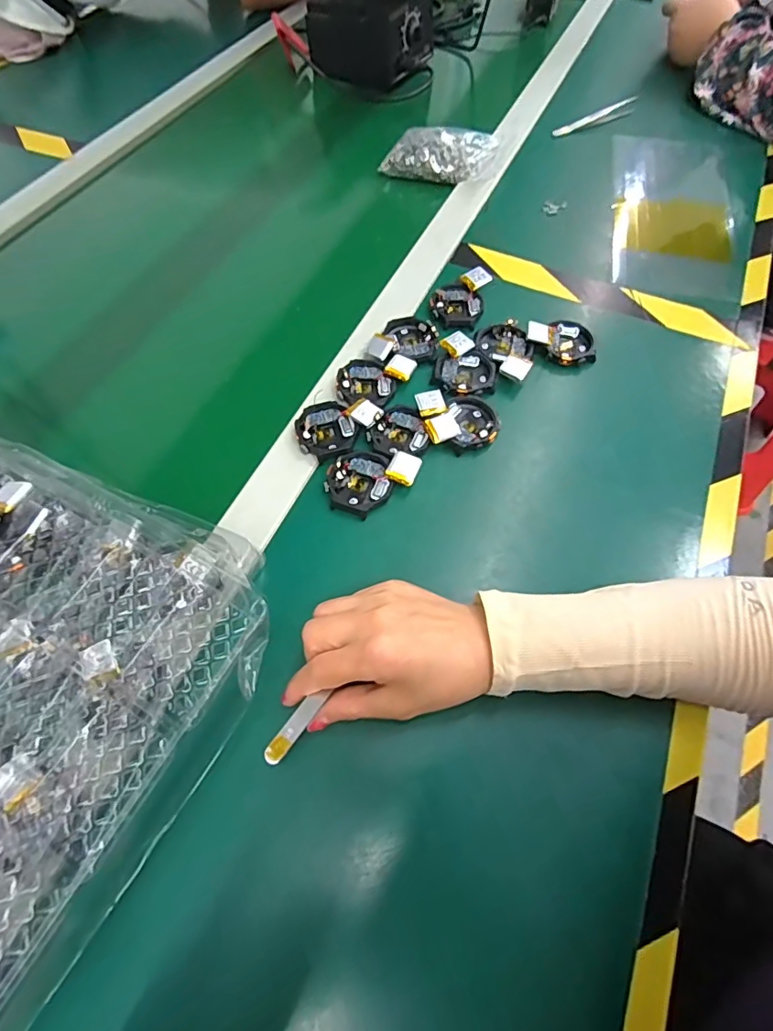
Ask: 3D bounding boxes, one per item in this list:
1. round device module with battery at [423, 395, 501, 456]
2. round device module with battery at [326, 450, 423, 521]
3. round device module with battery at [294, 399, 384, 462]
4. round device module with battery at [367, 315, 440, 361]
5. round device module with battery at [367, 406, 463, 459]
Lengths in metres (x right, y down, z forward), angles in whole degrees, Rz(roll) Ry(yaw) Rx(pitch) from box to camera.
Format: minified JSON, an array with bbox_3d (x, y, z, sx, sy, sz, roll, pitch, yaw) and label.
[{"bbox_3d":[0.063,-0.071,0.402,0.046,0.019,0.060,36,67,19],"label":"round device module with battery"},{"bbox_3d":[-0.012,-0.024,0.377,0.063,0.009,0.054,11,74,10],"label":"round device module with battery"},{"bbox_3d":[-0.042,-0.071,0.398,0.053,0.015,0.059,34,66,18],"label":"round device module with battery"},{"bbox_3d":[0.015,-0.159,0.450,0.058,0.012,0.061,0,60,0],"label":"round device module with battery"},{"bbox_3d":[0.019,-0.068,0.399,0.064,0.018,0.046,-19,62,-11],"label":"round device module with battery"}]

